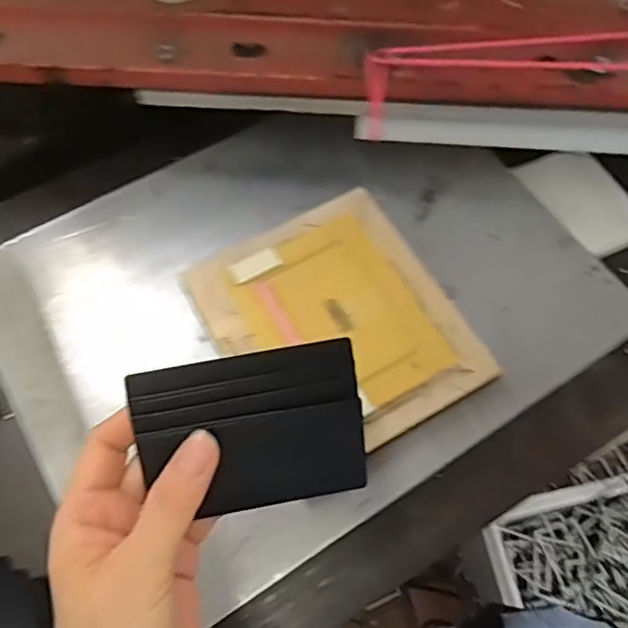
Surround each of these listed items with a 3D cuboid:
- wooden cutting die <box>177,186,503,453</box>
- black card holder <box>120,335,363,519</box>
[{"bbox_3d":[0.016,0.009,0.429,0.153,0.033,0.173,-28,69,-13],"label":"wooden cutting die"},{"bbox_3d":[-0.027,0.054,0.277,0.097,0.013,0.074,-9,109,-7],"label":"black card holder"}]

